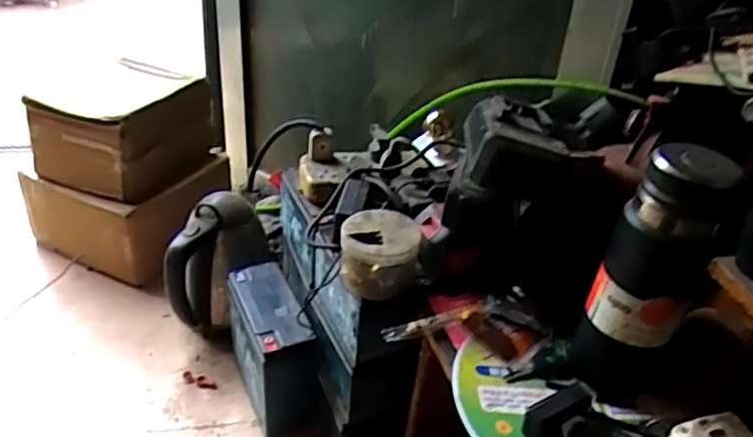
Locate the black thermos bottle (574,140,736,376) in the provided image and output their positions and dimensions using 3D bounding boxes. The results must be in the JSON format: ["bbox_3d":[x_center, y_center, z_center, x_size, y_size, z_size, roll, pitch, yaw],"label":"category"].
[{"bbox_3d":[0.236,0.050,0.549,0.079,0.224,0.066,25,40,25],"label":"black thermos bottle"}]

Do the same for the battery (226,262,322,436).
[{"bbox_3d":[-0.146,0.186,0.881,0.079,0.175,0.194,-14,40,-25],"label":"battery"}]

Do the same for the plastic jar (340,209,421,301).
[{"bbox_3d":[0.003,0.037,0.691,0.085,0.061,0.077,8,36,3],"label":"plastic jar"}]

